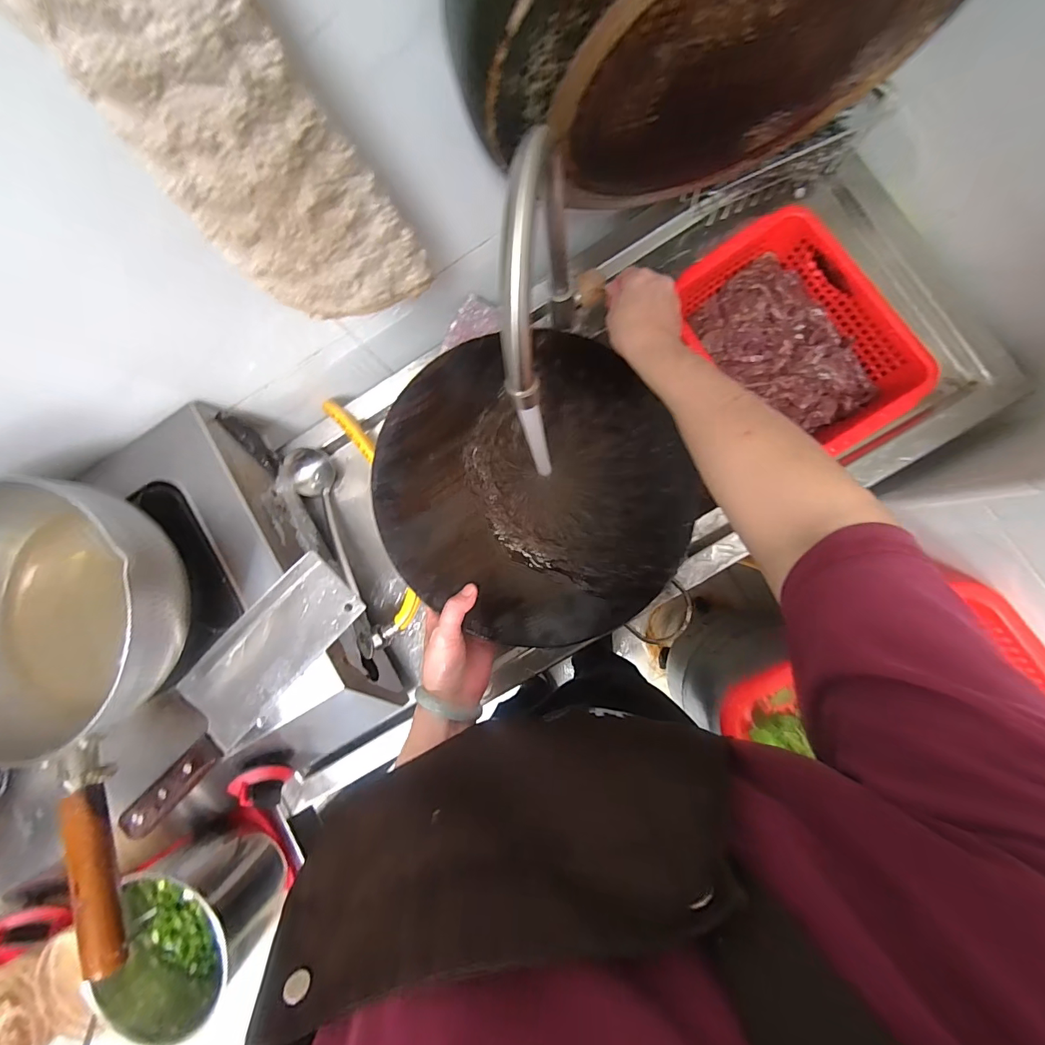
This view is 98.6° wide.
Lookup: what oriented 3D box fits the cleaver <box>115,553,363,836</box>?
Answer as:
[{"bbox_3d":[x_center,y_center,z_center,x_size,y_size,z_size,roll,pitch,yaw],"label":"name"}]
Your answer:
[{"bbox_3d":[-0.270,0.154,0.419,0.078,0.034,0.277,43,92,7],"label":"cleaver"}]

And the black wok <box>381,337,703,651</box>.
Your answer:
[{"bbox_3d":[0.013,-0.040,0.460,0.299,0.062,0.323,0,87,6],"label":"black wok"}]

